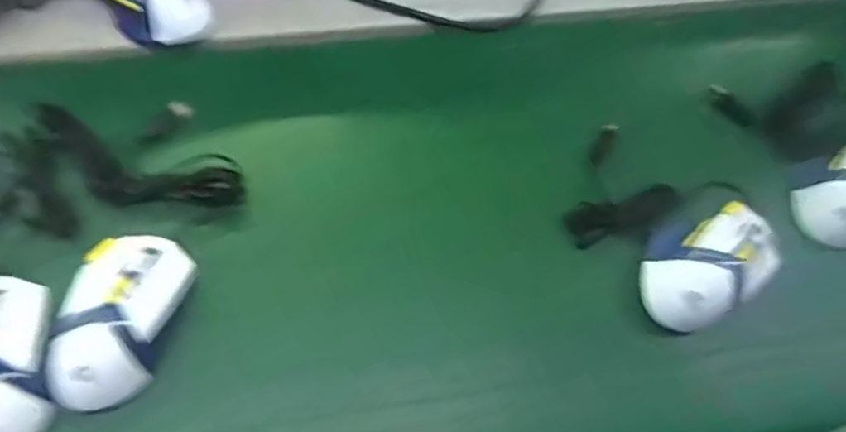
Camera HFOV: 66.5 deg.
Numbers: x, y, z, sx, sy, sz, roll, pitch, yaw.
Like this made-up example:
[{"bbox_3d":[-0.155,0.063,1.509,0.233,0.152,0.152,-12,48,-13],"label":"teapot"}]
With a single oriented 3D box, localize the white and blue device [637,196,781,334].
[{"bbox_3d":[0.215,0.036,0.489,0.115,0.049,0.075,-26,68,-15],"label":"white and blue device"}]

